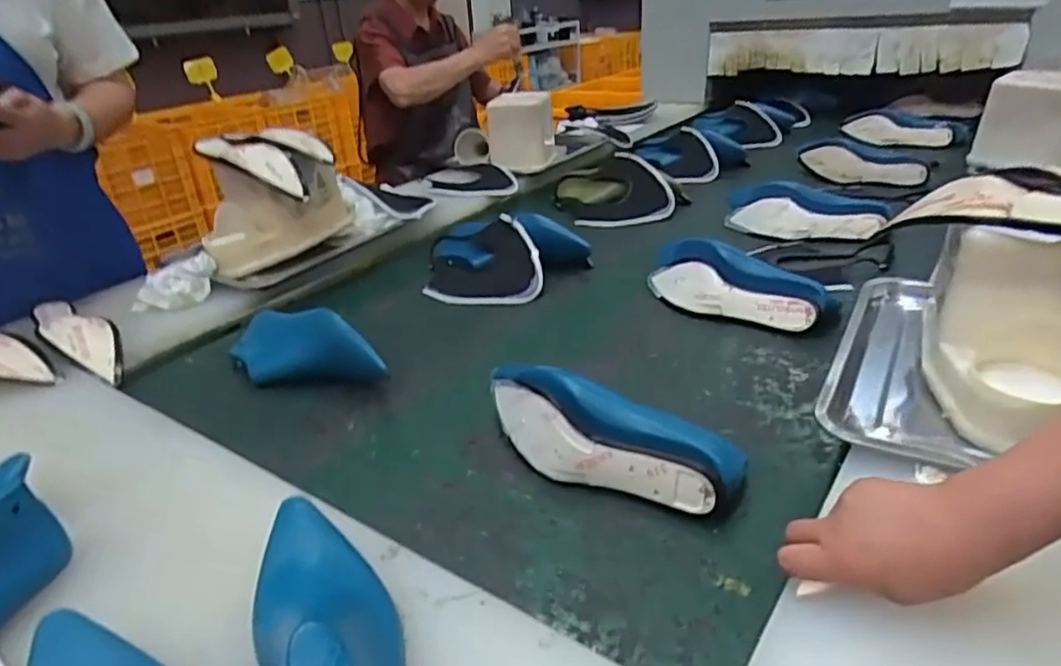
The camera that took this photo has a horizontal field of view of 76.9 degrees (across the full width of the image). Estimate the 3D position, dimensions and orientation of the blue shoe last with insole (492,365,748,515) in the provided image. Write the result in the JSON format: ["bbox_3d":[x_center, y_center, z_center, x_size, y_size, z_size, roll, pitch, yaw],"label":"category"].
[{"bbox_3d":[0.069,0.097,0.661,0.275,0.073,0.089,11,30,28],"label":"blue shoe last with insole"}]

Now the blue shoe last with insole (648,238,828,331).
[{"bbox_3d":[0.294,-0.074,0.977,0.283,0.077,0.098,19,34,38],"label":"blue shoe last with insole"}]

